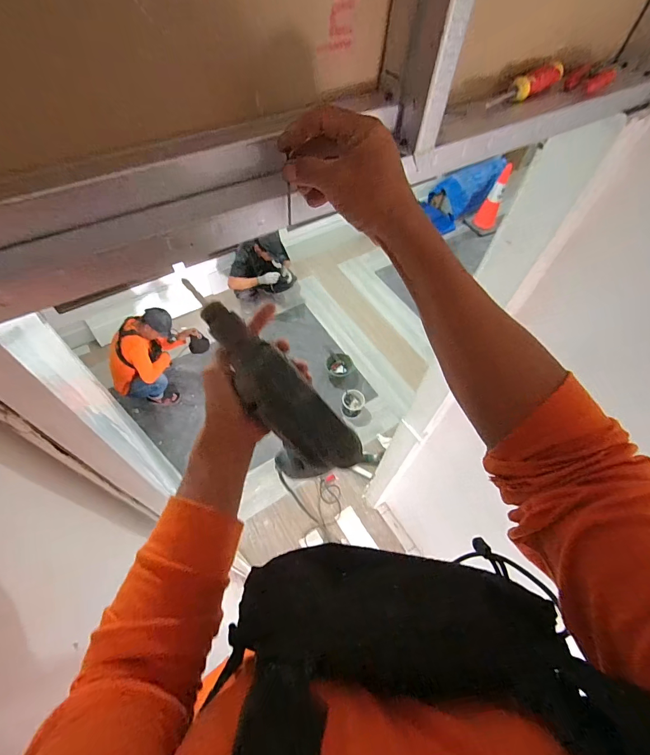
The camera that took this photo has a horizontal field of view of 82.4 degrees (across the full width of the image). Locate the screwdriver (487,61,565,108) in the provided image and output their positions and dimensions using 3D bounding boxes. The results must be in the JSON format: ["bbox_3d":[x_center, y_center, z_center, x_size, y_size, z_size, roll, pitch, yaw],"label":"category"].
[{"bbox_3d":[0.274,-0.395,0.500,0.170,0.025,0.021,-36,66,-23],"label":"screwdriver"}]

